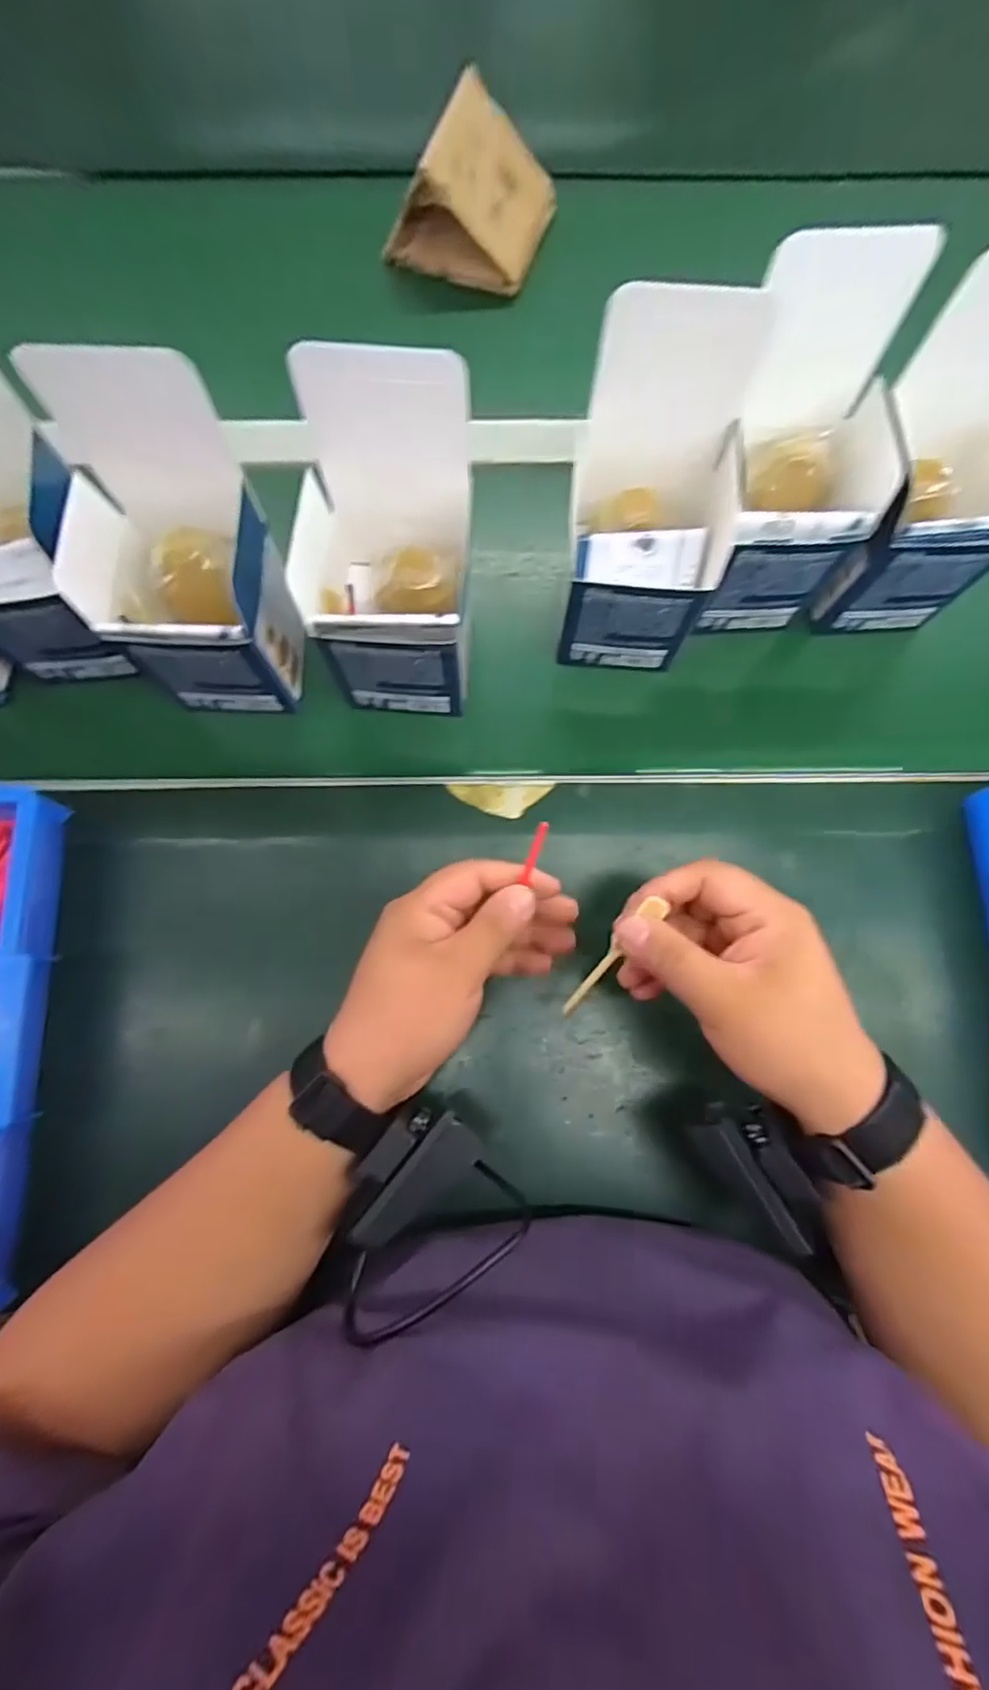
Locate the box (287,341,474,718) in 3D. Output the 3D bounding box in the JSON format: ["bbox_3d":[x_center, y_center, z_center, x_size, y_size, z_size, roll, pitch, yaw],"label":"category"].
[{"bbox_3d":[-0.060,-0.154,0.345,0.090,0.176,0.094,4,78,0],"label":"box"}]

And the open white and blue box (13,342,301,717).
[{"bbox_3d":[-0.174,-0.157,0.340,0.106,0.163,0.097,3,78,-1],"label":"open white and blue box"}]

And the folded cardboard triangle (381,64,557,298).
[{"bbox_3d":[-0.019,-0.514,0.472,0.115,0.075,0.091,15,78,2],"label":"folded cardboard triangle"}]

